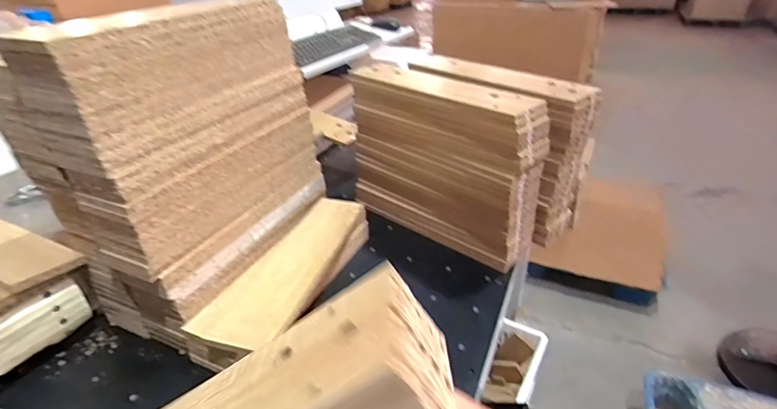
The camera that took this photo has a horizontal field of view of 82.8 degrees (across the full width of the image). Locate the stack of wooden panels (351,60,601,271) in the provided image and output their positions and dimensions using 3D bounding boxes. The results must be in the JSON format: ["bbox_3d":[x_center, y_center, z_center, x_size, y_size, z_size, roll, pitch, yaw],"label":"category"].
[{"bbox_3d":[0.142,-0.090,0.859,0.401,0.301,0.205,24,39,36],"label":"stack of wooden panels"}]

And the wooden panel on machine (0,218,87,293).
[{"bbox_3d":[-0.609,0.055,0.670,0.368,0.017,0.089,14,28,26],"label":"wooden panel on machine"}]

